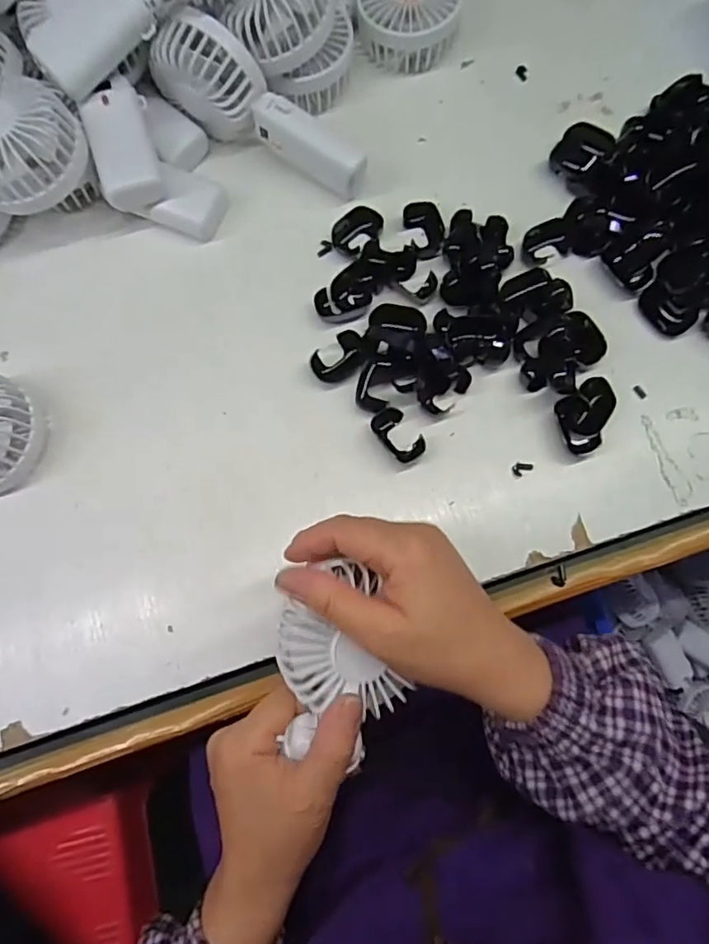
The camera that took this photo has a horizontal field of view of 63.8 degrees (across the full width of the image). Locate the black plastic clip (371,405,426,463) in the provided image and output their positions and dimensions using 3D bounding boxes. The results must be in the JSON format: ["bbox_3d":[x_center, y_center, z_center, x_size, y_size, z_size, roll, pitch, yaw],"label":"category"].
[{"bbox_3d":[0.031,-0.027,0.408,0.024,0.012,0.043,-37,77,-8],"label":"black plastic clip"}]

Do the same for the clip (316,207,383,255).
[{"bbox_3d":[-0.003,-0.188,0.448,0.050,0.015,0.028,-42,78,-9],"label":"clip"}]

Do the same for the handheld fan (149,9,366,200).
[{"bbox_3d":[-0.072,-0.272,0.440,0.177,0.081,0.043,30,78,-7],"label":"handheld fan"}]

